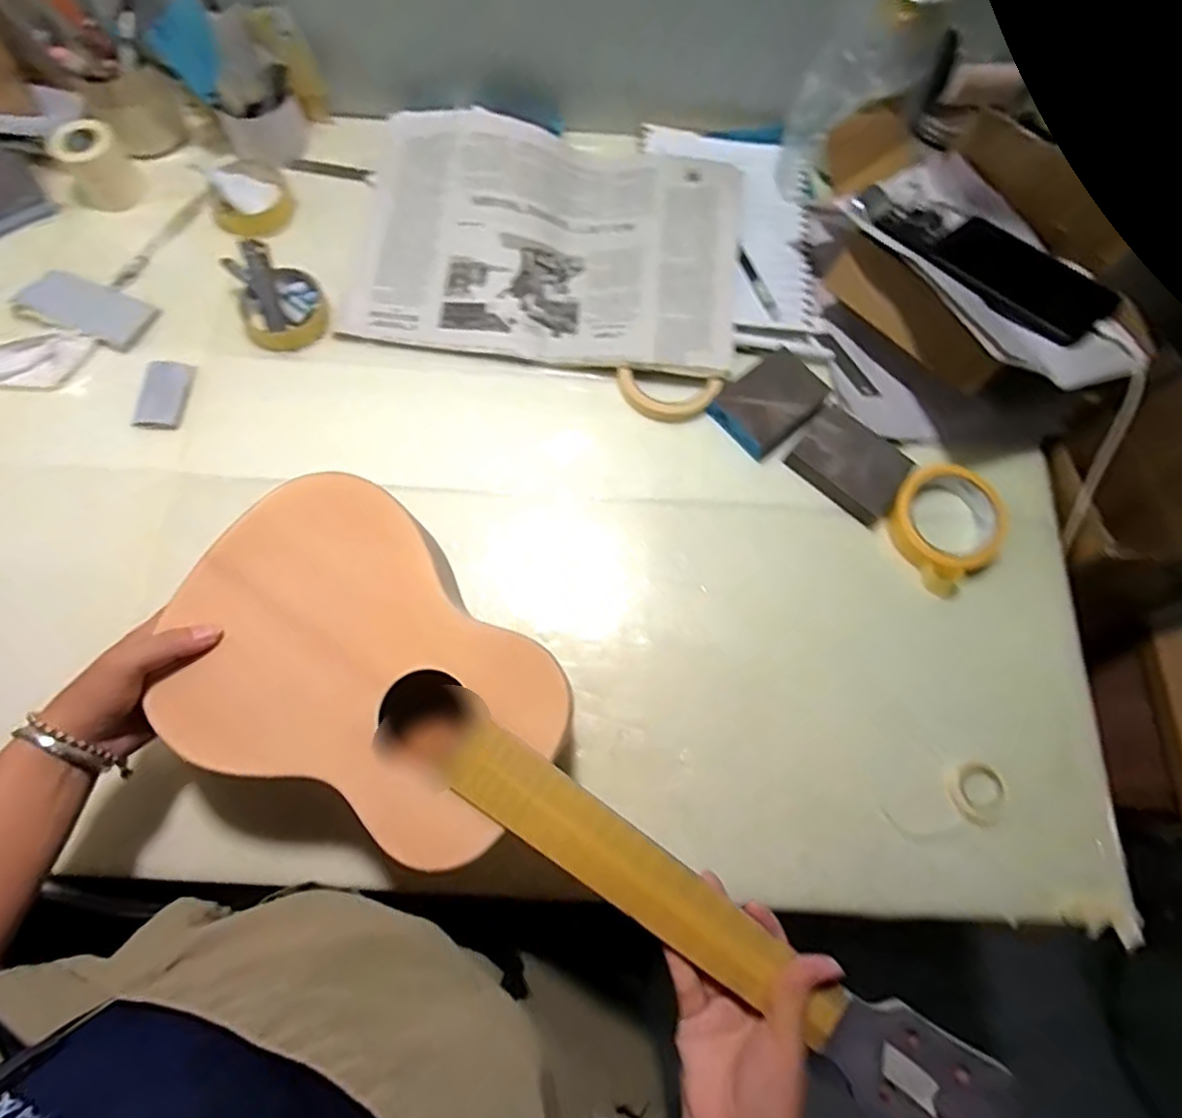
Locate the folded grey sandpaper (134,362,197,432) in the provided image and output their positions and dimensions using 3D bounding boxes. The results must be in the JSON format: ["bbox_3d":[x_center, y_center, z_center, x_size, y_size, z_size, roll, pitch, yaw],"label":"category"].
[{"bbox_3d":[-0.402,-0.155,0.599,0.040,0.010,0.070,1,72,-1],"label":"folded grey sandpaper"}]

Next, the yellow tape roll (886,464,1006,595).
[{"bbox_3d":[0.321,-0.032,0.568,0.091,0.024,0.103,-28,75,-10],"label":"yellow tape roll"}]

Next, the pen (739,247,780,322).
[{"bbox_3d":[0.167,-0.275,0.633,0.012,0.005,0.085,-22,74,-9],"label":"pen"}]

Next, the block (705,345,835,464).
[{"bbox_3d":[0.173,-0.151,0.596,0.106,0.025,0.070,-39,77,-13],"label":"block"}]

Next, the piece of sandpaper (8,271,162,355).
[{"bbox_3d":[-0.490,-0.244,0.618,0.128,0.007,0.061,19,72,5],"label":"piece of sandpaper"}]

